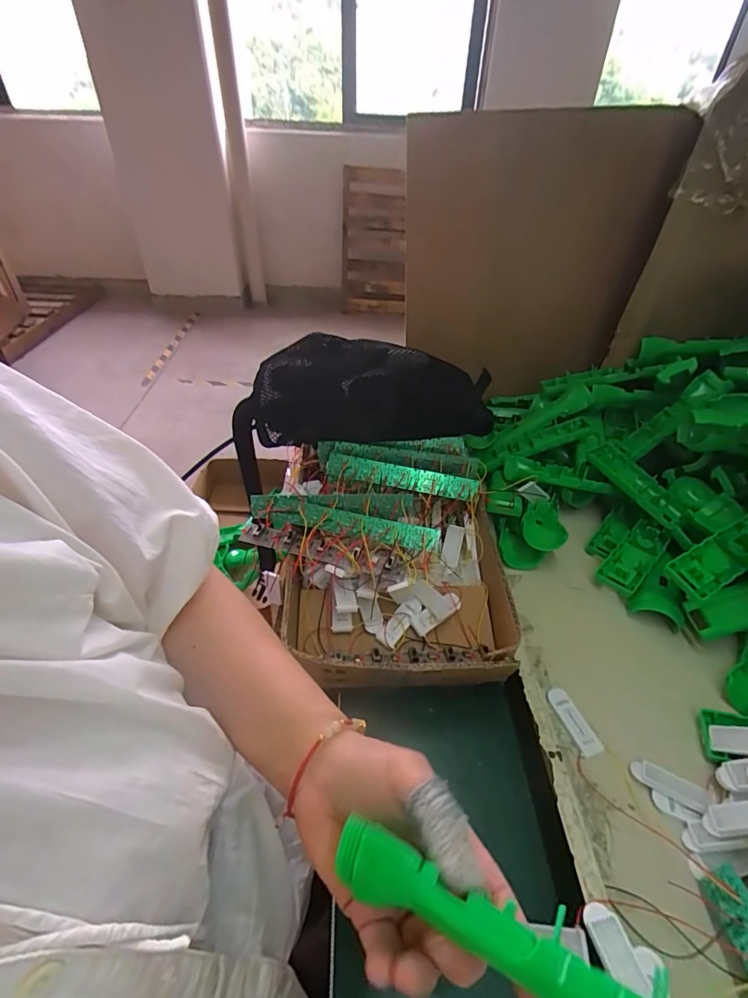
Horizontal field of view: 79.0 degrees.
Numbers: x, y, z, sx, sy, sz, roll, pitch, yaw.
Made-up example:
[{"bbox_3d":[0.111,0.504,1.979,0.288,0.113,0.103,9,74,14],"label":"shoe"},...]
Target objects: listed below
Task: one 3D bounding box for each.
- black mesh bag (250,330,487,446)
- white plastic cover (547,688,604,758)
[{"bbox_3d":[0.003,-0.122,0.517,0.262,0.091,0.095,-7,42,-10],"label":"black mesh bag"},{"bbox_3d":[0.167,0.185,0.380,0.016,0.004,0.055,-12,43,-15],"label":"white plastic cover"}]

